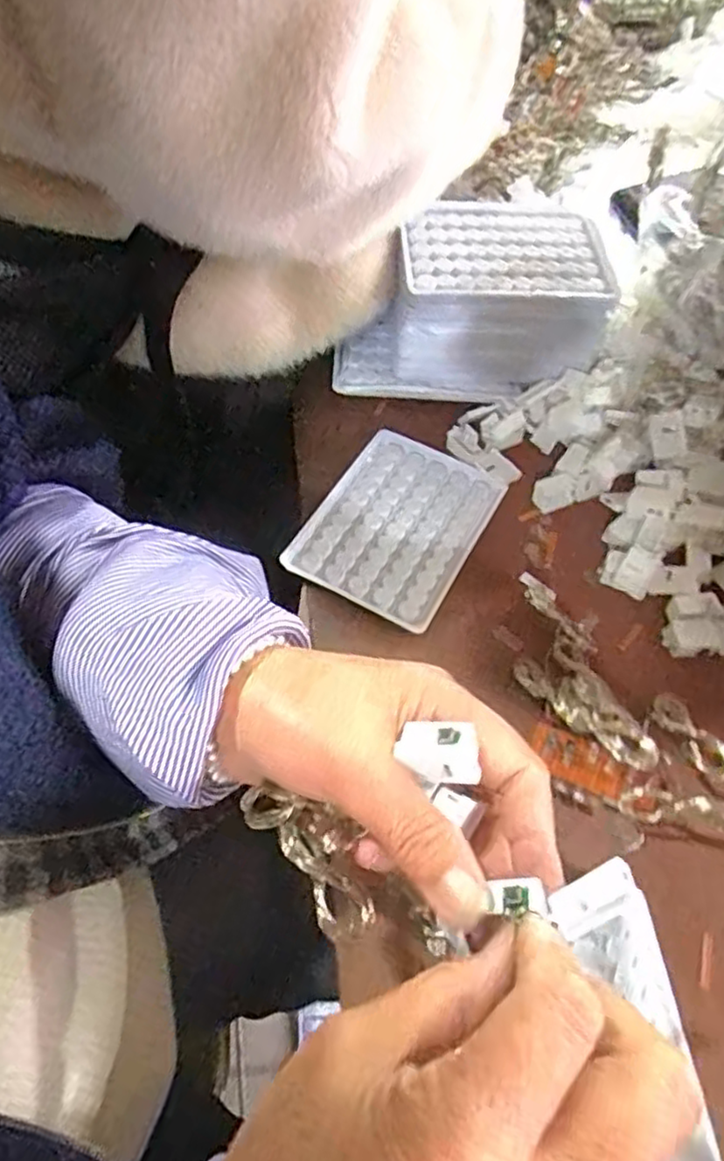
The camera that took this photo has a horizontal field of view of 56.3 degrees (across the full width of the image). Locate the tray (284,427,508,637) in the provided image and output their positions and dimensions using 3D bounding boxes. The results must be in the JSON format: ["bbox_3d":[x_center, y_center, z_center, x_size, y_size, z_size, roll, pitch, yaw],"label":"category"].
[{"bbox_3d":[0.022,-0.036,0.415,0.095,0.007,0.130,26,60,14],"label":"tray"}]

